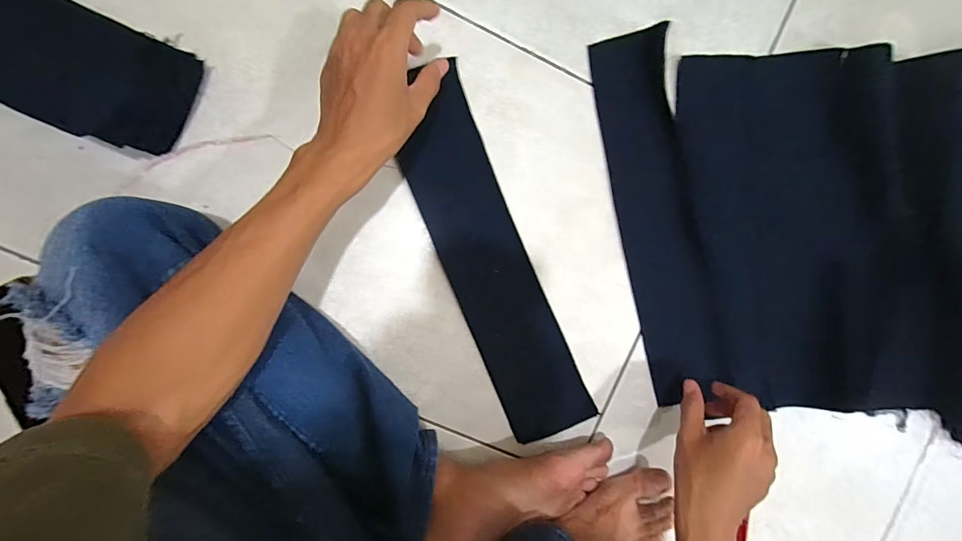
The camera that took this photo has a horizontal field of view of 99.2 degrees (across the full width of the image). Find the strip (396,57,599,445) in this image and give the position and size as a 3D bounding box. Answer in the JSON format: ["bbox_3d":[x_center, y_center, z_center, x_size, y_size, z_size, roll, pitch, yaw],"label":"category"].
[{"bbox_3d":[0.011,-0.002,0.432,0.091,0.010,0.381,-22,96,-4],"label":"strip"}]

